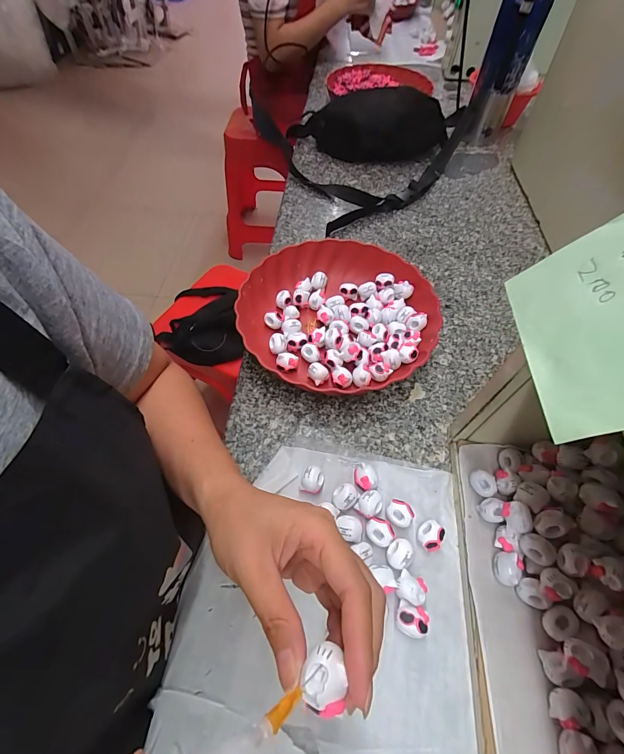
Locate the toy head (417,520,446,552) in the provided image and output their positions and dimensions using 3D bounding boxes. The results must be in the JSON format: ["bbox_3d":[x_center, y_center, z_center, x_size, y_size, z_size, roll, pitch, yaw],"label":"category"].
[{"bbox_3d":[0.108,0.146,0.319,0.022,0.020,0.023,0,57,0],"label":"toy head"}]

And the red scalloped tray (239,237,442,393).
[{"bbox_3d":[0.034,-0.082,0.449,0.241,0.048,0.221,14,58,9],"label":"red scalloped tray"}]

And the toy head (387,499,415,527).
[{"bbox_3d":[0.082,0.130,0.329,0.023,0.020,0.020,31,63,19],"label":"toy head"}]

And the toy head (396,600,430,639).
[{"bbox_3d":[0.081,0.199,0.285,0.025,0.022,0.022,16,59,11],"label":"toy head"}]

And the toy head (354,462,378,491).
[{"bbox_3d":[0.053,0.102,0.347,0.020,0.019,0.025,-30,62,-17],"label":"toy head"}]

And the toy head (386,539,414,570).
[{"bbox_3d":[0.077,0.158,0.310,0.022,0.019,0.022,0,57,0],"label":"toy head"}]

